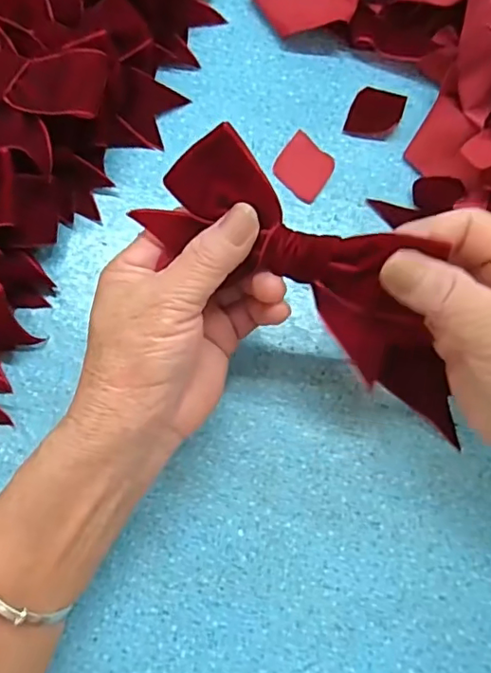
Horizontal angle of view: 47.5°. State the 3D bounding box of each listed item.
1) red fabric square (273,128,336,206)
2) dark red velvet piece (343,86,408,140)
[{"bbox_3d":[0.037,-0.105,0.348,0.034,0.004,0.036,36,76,8],"label":"red fabric square"},{"bbox_3d":[0.084,-0.143,0.358,0.032,0.008,0.036,19,74,3],"label":"dark red velvet piece"}]

